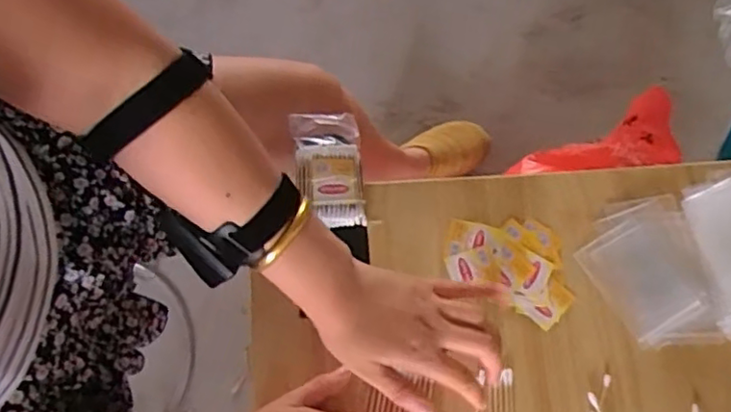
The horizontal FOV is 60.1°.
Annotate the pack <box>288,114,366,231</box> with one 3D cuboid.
[{"bbox_3d":[-0.034,-0.034,0.595,0.060,0.022,0.116,-7,72,-3],"label":"pack"}]

